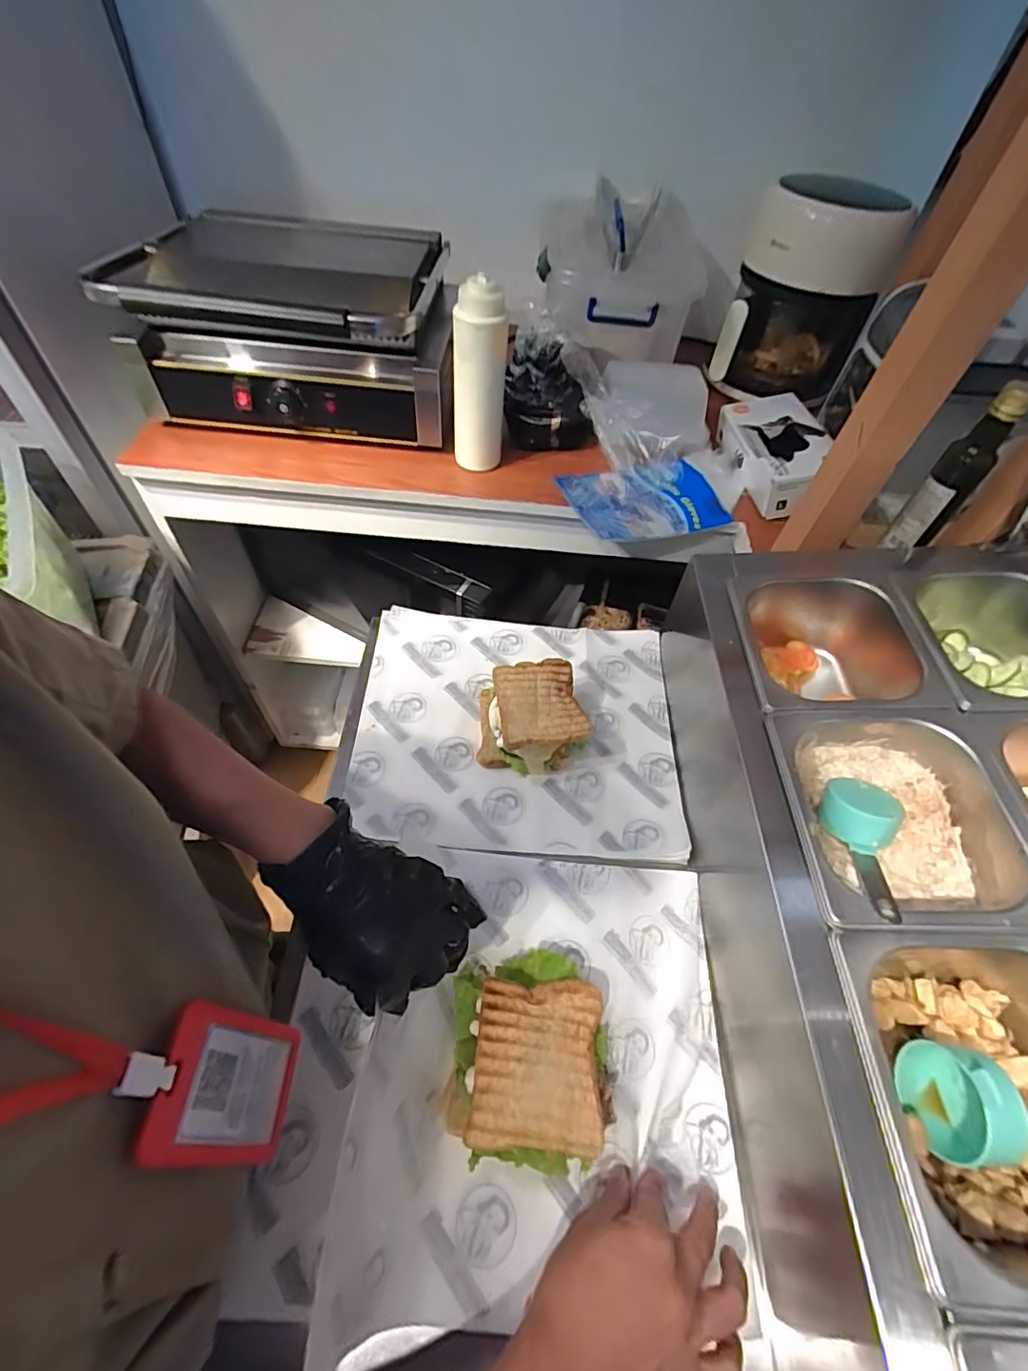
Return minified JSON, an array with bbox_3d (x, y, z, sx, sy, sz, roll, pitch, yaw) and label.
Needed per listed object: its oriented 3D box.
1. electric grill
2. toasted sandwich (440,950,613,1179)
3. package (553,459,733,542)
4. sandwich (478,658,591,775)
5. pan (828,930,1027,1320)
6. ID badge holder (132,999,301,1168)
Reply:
[{"bbox_3d":[-0.312,-0.526,0.791,0.427,0.189,0.398,-2,54,-6],"label":"electric grill"},{"bbox_3d":[0.013,0.276,0.406,0.122,0.057,0.133,5,54,-1],"label":"toasted sandwich"},{"bbox_3d":[0.199,-0.262,0.770,0.252,0.031,0.151,-6,54,-9],"label":"package"},{"bbox_3d":[0.016,0.035,0.588,0.108,0.063,0.101,-6,54,-9],"label":"sandwich"},{"bbox_3d":[0.299,0.254,0.332,0.168,0.101,0.170,4,54,-2],"label":"pan"},{"bbox_3d":[-0.162,0.232,0.312,0.005,0.117,0.069,-9,49,11],"label":"ID badge holder"}]

